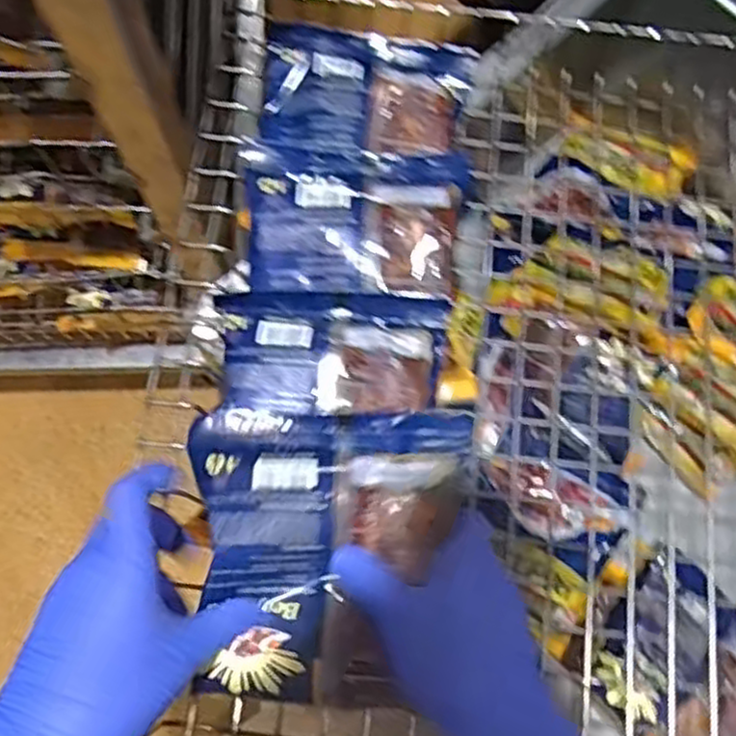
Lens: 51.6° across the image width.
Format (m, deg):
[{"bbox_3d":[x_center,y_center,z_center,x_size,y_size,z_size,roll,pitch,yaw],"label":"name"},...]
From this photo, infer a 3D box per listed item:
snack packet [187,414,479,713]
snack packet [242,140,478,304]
[{"bbox_3d":[-0.017,0.092,0.381,0.138,0.022,0.138,0,74,-1],"label":"snack packet"},{"bbox_3d":[-0.005,-0.094,0.489,0.140,0.028,0.097,3,74,0],"label":"snack packet"}]

